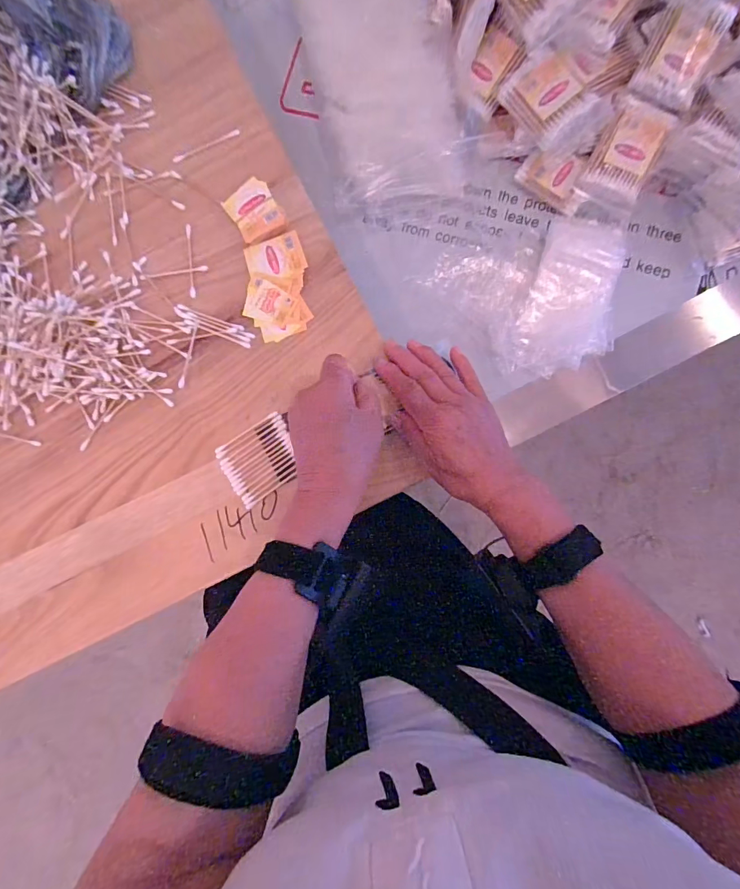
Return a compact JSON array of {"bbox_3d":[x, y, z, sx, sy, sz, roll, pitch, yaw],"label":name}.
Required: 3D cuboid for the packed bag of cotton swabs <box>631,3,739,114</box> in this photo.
[{"bbox_3d":[0.267,-0.336,0.348,0.055,0.013,0.076,20,110,-1],"label":"packed bag of cotton swabs"}]

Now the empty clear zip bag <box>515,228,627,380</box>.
[{"bbox_3d":[0.196,-0.141,0.396,0.089,0.021,0.144,10,89,6],"label":"empty clear zip bag"}]

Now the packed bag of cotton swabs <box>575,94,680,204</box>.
[{"bbox_3d":[0.239,-0.272,0.377,0.058,0.016,0.079,21,113,6],"label":"packed bag of cotton swabs"}]

